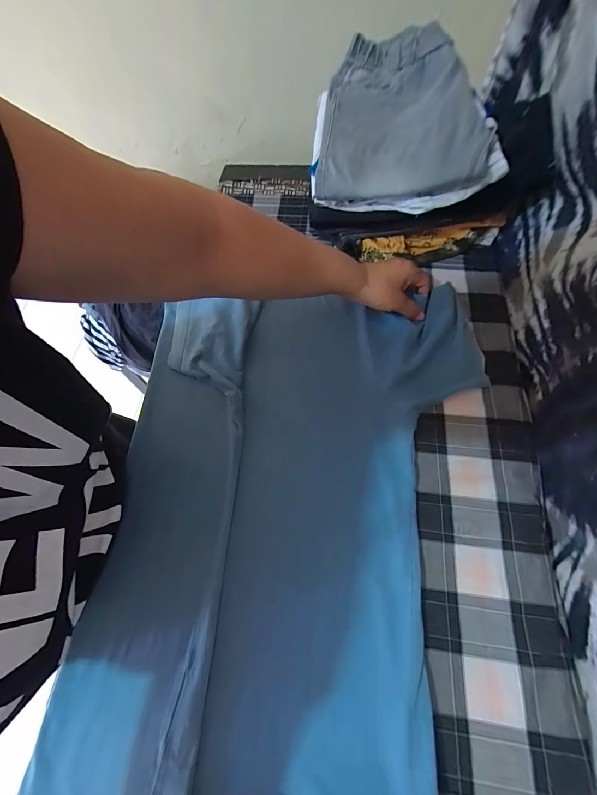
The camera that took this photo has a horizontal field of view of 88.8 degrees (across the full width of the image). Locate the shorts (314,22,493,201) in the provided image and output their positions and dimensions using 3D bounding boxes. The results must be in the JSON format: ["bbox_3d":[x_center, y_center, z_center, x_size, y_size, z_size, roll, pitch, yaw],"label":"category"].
[{"bbox_3d":[0.141,-0.410,0.436,0.204,0.062,0.303,5,68,5],"label":"shorts"}]

